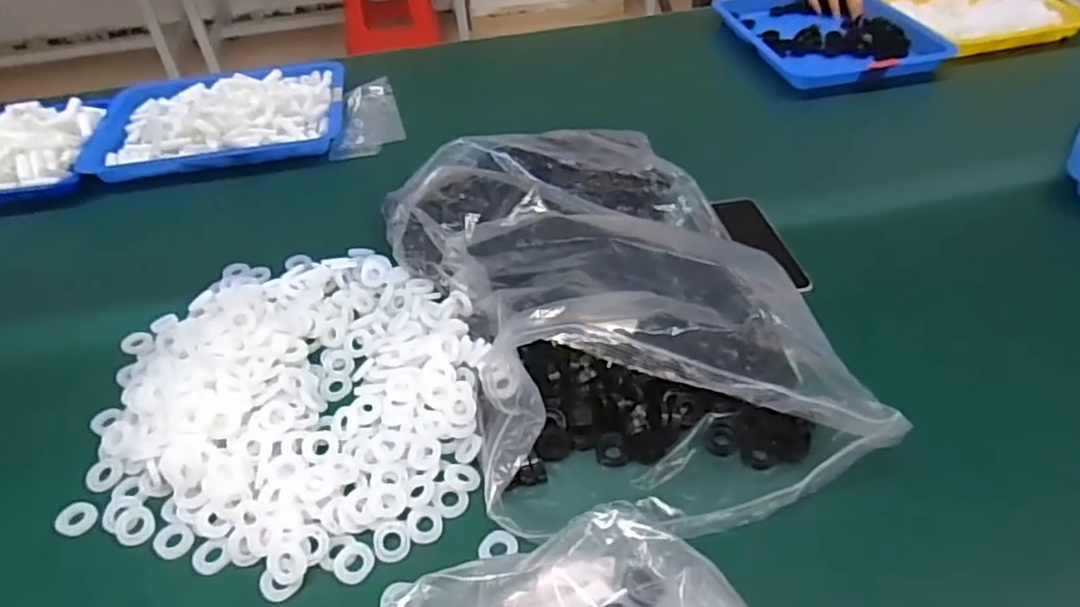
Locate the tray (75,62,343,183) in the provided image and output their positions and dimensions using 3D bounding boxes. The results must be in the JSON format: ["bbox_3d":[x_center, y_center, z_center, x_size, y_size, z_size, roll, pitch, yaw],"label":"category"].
[{"bbox_3d":[-0.447,-0.270,0.956,0.330,0.041,0.252,-8,42,-4],"label":"tray"}]

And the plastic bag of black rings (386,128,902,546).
[{"bbox_3d":[0.050,-0.043,0.589,0.301,0.136,0.462,-17,44,-13],"label":"plastic bag of black rings"}]

